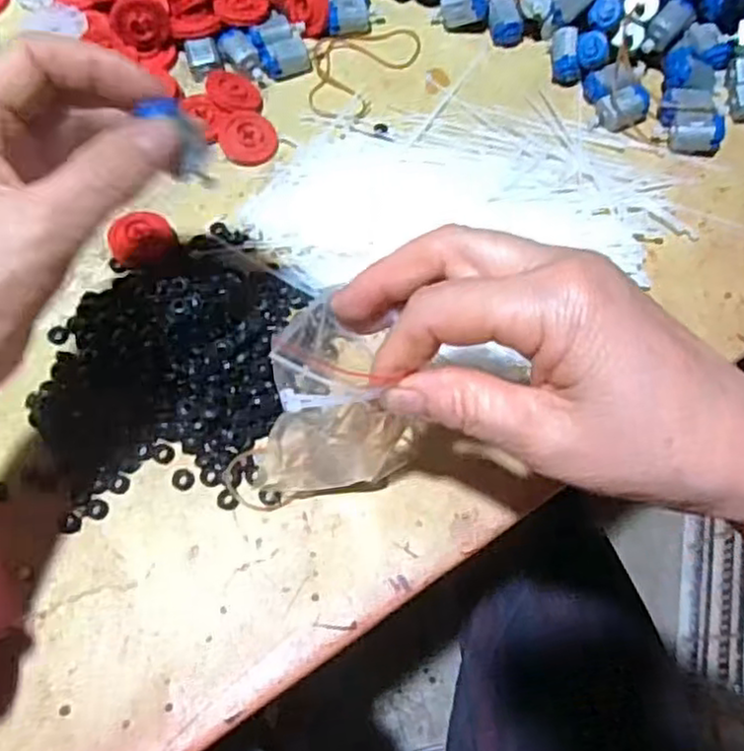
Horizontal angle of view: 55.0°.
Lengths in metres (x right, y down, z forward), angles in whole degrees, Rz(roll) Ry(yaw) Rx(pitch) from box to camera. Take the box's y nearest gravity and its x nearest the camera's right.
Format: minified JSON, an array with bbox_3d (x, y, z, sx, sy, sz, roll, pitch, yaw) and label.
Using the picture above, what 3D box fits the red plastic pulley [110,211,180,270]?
[{"bbox_3d":[-0.121,-0.071,0.379,0.034,0.012,0.032,0,69,0],"label":"red plastic pulley"}]

